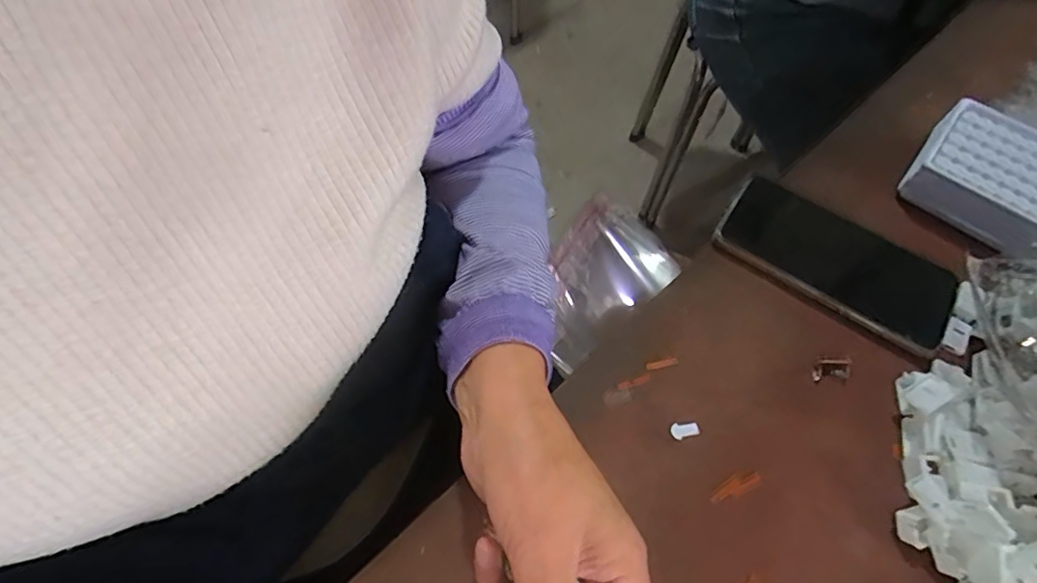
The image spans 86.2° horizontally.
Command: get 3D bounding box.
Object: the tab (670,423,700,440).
[{"bbox_3d":[0.105,0.088,0.349,0.017,0.004,0.009,-8,60,6],"label":"tab"}]

